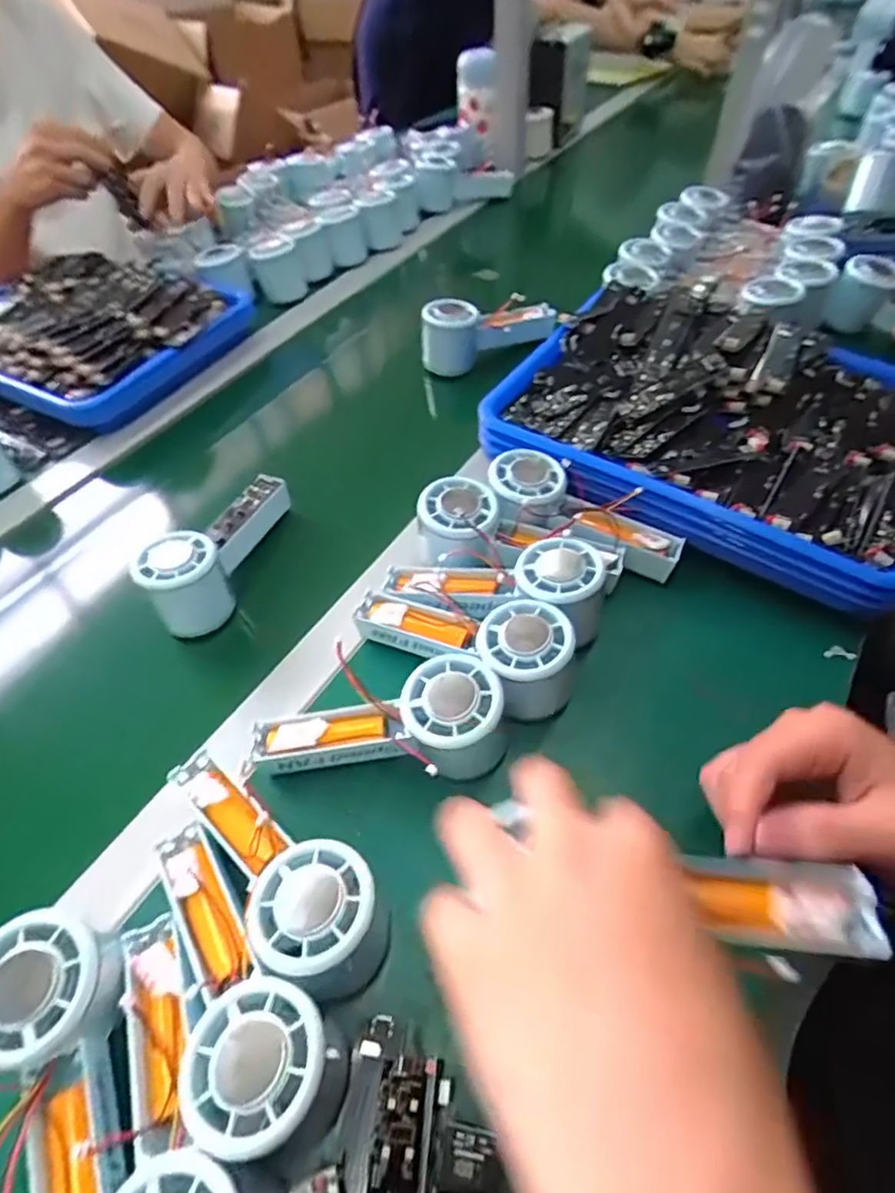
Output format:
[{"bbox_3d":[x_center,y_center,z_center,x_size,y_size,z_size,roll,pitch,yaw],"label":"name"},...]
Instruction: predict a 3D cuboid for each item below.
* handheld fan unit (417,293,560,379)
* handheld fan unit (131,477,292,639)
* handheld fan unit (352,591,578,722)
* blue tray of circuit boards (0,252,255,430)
[{"bbox_3d":[0.041,-0.293,0.649,0.158,0.056,0.055,-25,54,-15],"label":"handheld fan unit"},{"bbox_3d":[-0.178,-0.043,0.470,0.046,0.067,0.152,10,53,13],"label":"handheld fan unit"},{"bbox_3d":[0.011,0.035,0.397,0.152,0.058,0.058,12,52,29],"label":"handheld fan unit"},{"bbox_3d":[-0.408,-0.306,0.681,0.303,0.054,0.254,22,56,21],"label":"blue tray of circuit boards"}]

